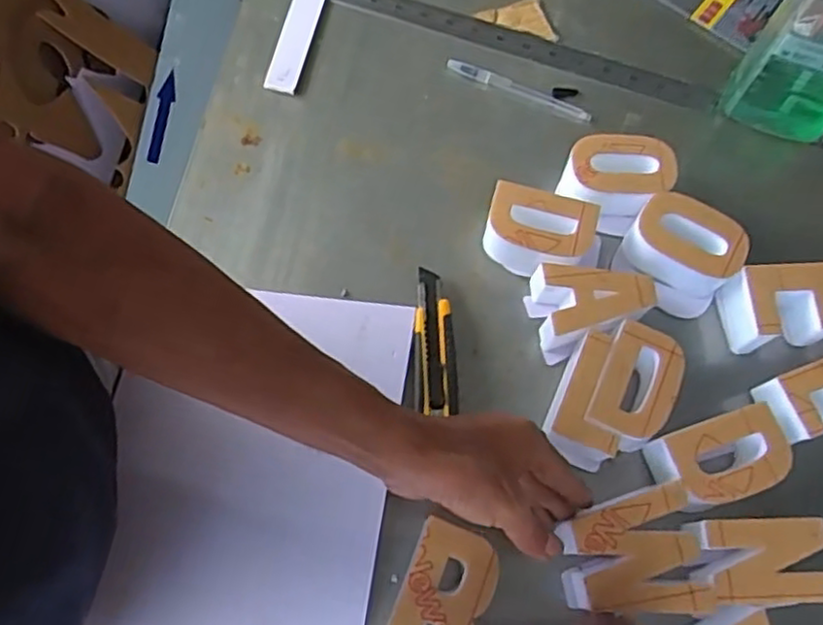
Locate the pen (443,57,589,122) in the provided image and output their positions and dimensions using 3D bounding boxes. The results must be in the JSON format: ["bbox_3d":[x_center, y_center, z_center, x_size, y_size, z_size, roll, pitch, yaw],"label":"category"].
[{"bbox_3d":[0.098,-0.204,0.629,0.136,0.009,0.015,24,72,7],"label":"pen"}]

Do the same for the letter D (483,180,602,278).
[{"bbox_3d":[0.102,-0.061,0.556,0.086,0.045,0.059,11,71,2],"label":"letter D"}]

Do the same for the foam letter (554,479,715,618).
[{"bbox_3d":[0.150,0.166,0.479,0.087,0.043,0.079,-5,71,-3],"label":"foam letter"}]

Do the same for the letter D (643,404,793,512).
[{"bbox_3d":[0.220,0.110,0.502,0.091,0.041,0.063,-17,74,-8],"label":"letter D"}]

